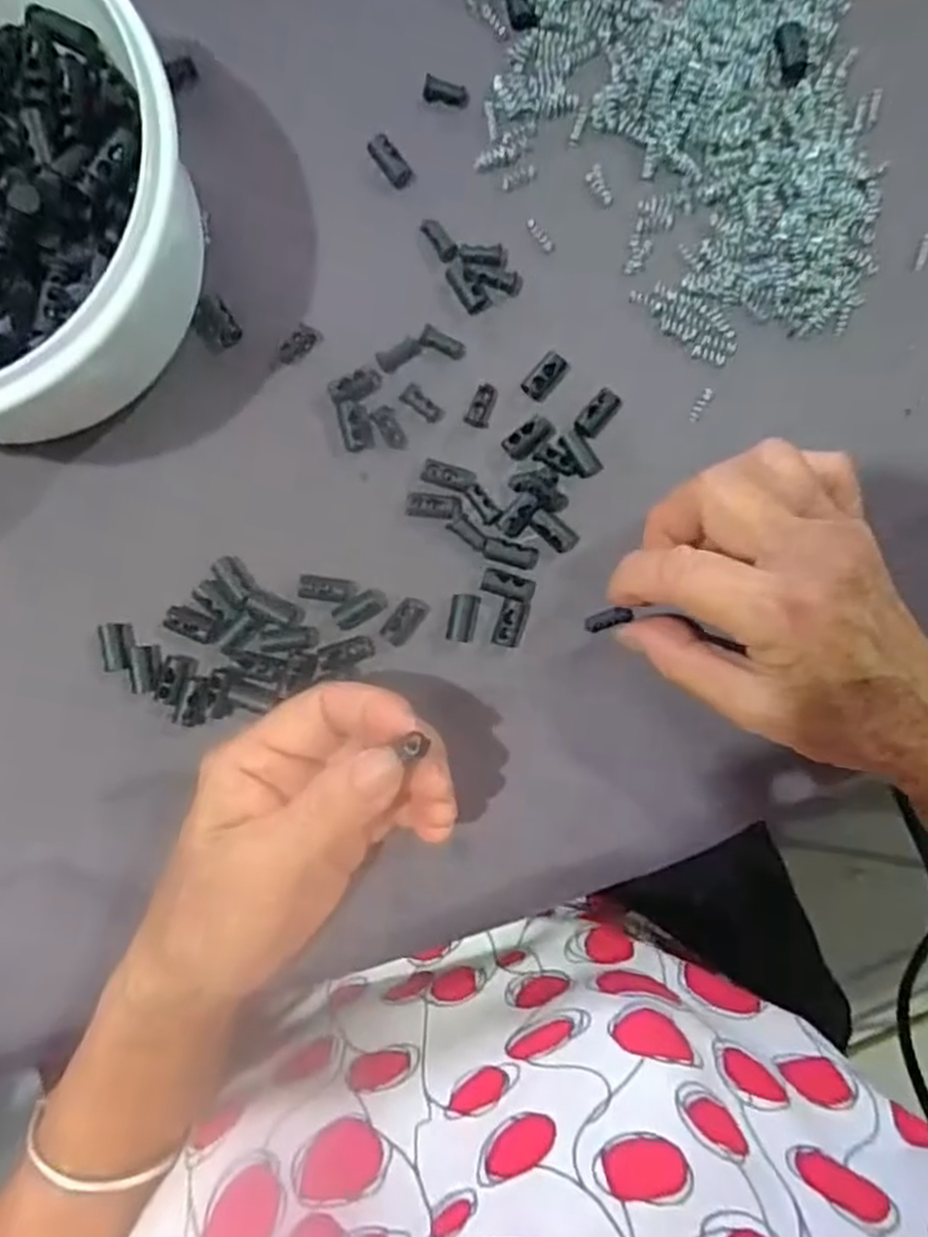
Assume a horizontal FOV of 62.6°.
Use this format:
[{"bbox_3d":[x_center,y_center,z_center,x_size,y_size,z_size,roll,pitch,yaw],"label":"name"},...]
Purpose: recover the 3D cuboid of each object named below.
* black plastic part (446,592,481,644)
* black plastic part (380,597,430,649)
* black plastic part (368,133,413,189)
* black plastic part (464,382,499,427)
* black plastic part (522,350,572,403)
[{"bbox_3d":[0.000,0.000,0.299,0.011,0.006,0.019,9,88,0],"label":"black plastic part"},{"bbox_3d":[-0.023,0.001,0.298,0.011,0.008,0.020,37,89,1],"label":"black plastic part"},{"bbox_3d":[-0.029,-0.178,0.297,0.009,0.005,0.020,-39,89,-1],"label":"black plastic part"},{"bbox_3d":[0.007,-0.084,0.299,0.009,0.005,0.018,17,88,0],"label":"black plastic part"},{"bbox_3d":[0.032,-0.095,0.298,0.010,0.008,0.019,40,89,1],"label":"black plastic part"}]

